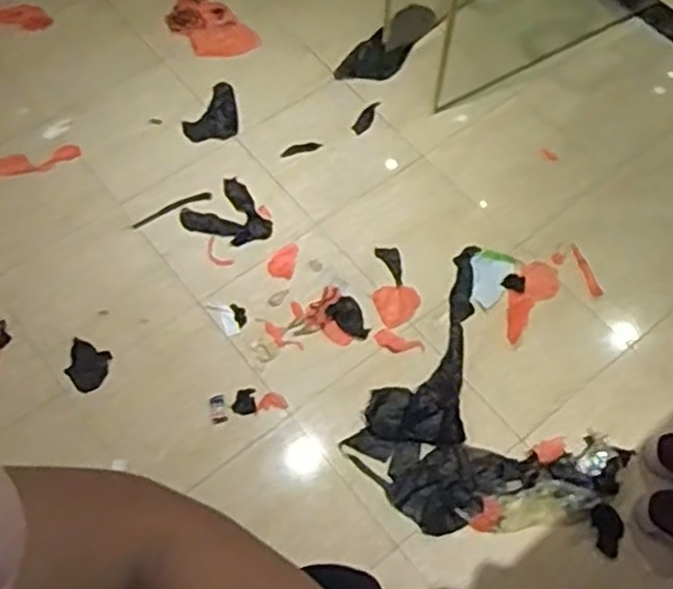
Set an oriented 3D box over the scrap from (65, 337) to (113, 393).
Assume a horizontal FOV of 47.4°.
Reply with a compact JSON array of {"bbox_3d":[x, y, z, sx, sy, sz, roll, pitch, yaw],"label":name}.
[{"bbox_3d":[-0.472,0.137,1.451,0.079,0.009,0.096,12,61,6],"label":"scrap"}]

